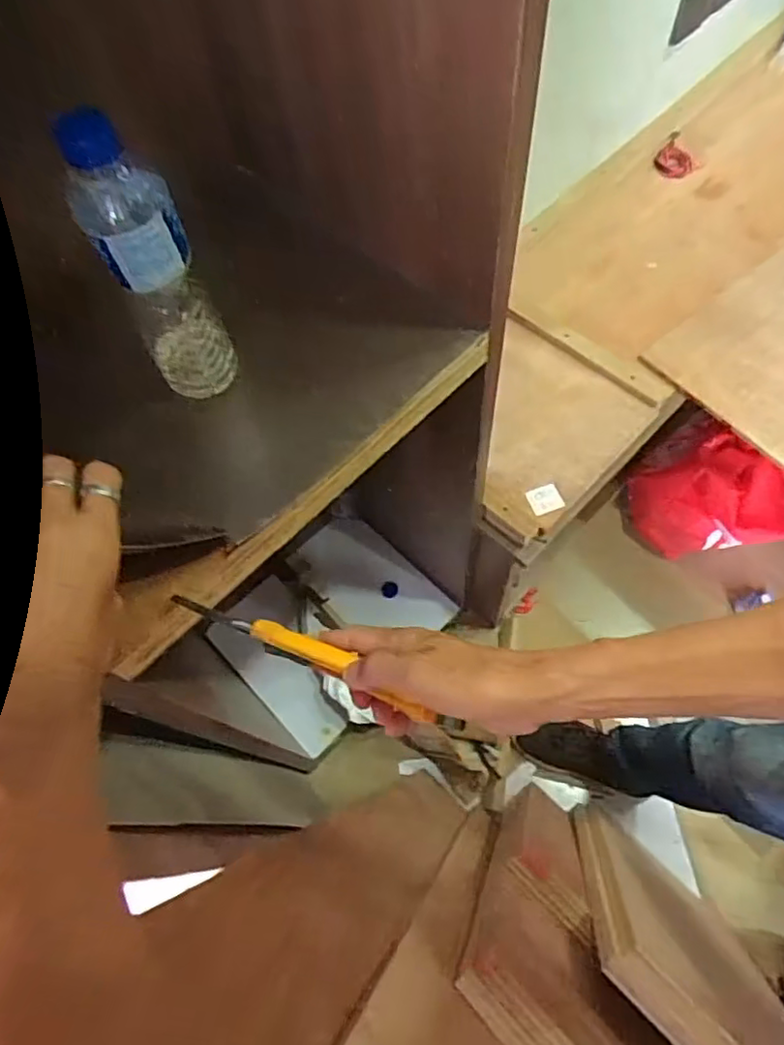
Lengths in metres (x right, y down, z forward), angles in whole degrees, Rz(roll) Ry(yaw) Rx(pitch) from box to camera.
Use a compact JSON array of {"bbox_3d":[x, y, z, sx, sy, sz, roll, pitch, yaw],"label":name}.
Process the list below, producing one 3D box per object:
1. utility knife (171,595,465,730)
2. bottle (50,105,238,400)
[{"bbox_3d":[-0.060,0.086,0.414,0.185,0.012,0.022,22,69,6],"label":"utility knife"},{"bbox_3d":[-0.161,-0.169,0.427,0.063,0.201,0.056,-27,66,-8],"label":"bottle"}]

